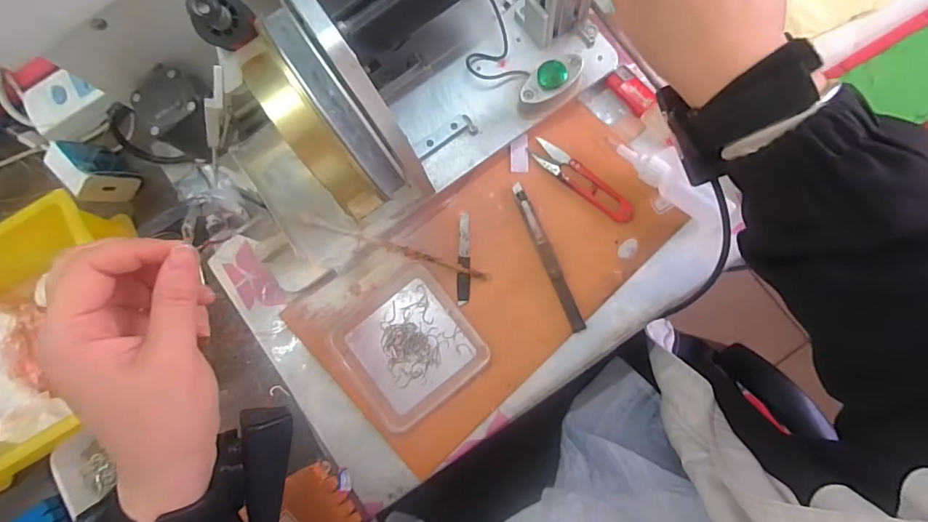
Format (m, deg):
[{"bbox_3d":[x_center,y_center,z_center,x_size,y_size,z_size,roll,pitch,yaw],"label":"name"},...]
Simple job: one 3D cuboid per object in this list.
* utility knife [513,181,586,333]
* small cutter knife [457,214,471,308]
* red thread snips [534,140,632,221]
[{"bbox_3d":[0.072,-0.005,0.411,0.012,0.004,0.135,-23,81,3],"label":"utility knife"},{"bbox_3d":[0.000,-0.003,0.424,0.011,0.006,0.081,0,83,6],"label":"small cutter knife"},{"bbox_3d":[0.103,-0.070,0.417,0.104,0.009,0.022,41,89,9],"label":"red thread snips"}]

